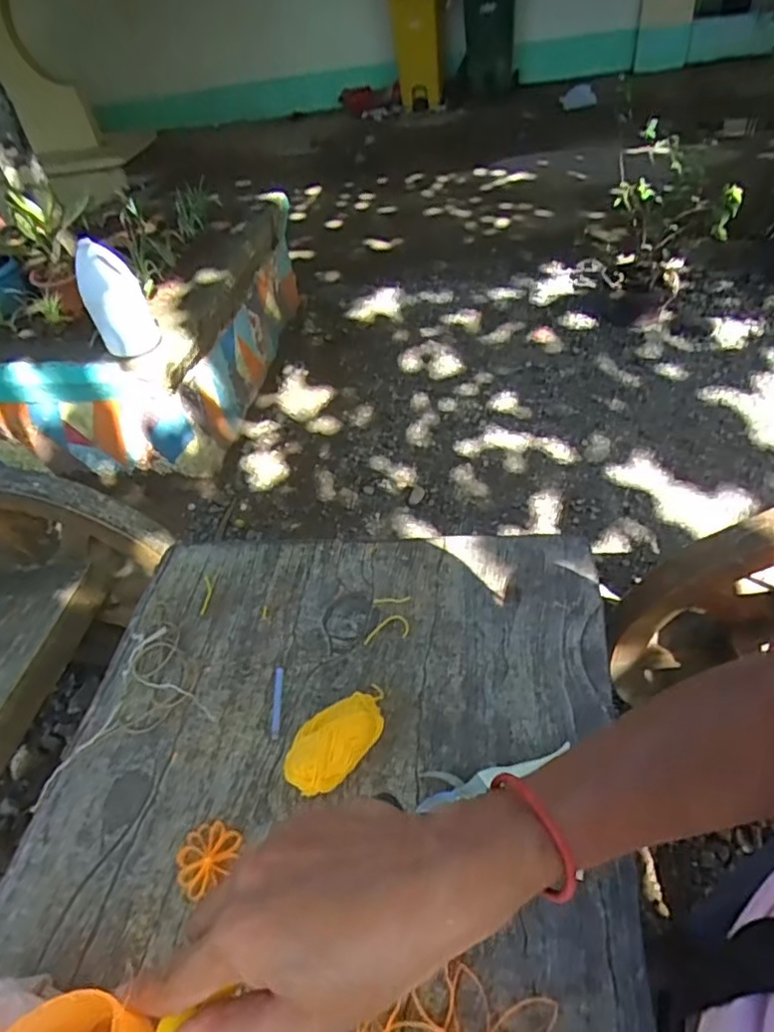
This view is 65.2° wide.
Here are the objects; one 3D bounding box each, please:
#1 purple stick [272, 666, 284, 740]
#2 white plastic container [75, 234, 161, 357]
[{"bbox_3d":[-0.127,0.214,0.701,0.010,0.004,0.089,-8,45,2],"label":"purple stick"},{"bbox_3d":[-0.717,-0.579,1.607,0.158,0.289,0.120,-25,47,-14],"label":"white plastic container"}]

